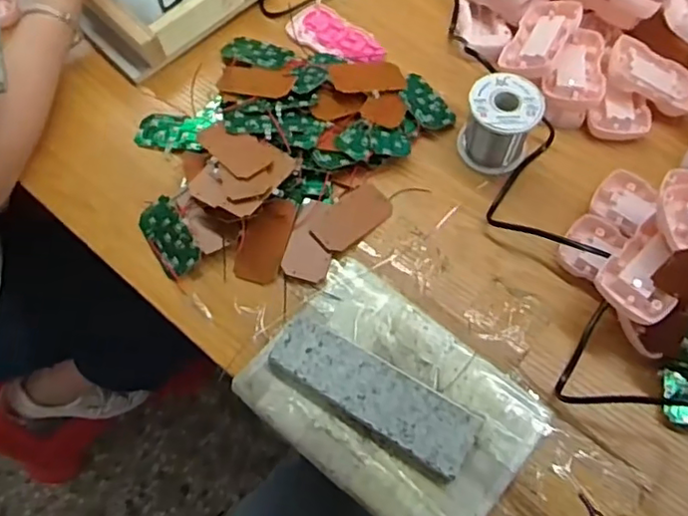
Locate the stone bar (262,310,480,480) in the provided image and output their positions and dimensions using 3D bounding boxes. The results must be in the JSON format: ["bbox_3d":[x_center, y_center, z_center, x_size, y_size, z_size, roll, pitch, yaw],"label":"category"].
[{"bbox_3d":[0.020,0.102,0.455,0.159,0.020,0.051,28,69,14],"label":"stone bar"}]

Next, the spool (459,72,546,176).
[{"bbox_3d":[0.138,-0.120,0.539,0.062,0.057,0.063,-1,65,1],"label":"spool"}]

